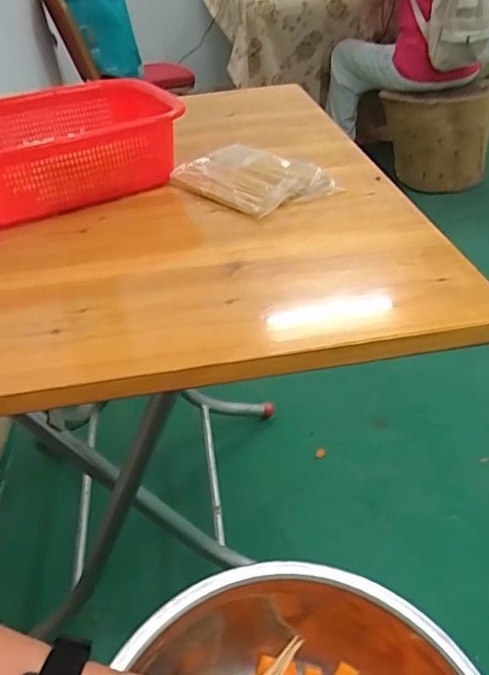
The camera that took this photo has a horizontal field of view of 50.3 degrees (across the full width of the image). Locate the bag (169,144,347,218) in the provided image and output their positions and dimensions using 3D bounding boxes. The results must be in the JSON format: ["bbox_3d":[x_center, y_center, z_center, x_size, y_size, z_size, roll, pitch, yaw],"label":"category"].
[{"bbox_3d":[0.005,-0.190,0.595,0.116,0.036,0.181,-30,45,-28],"label":"bag"}]

